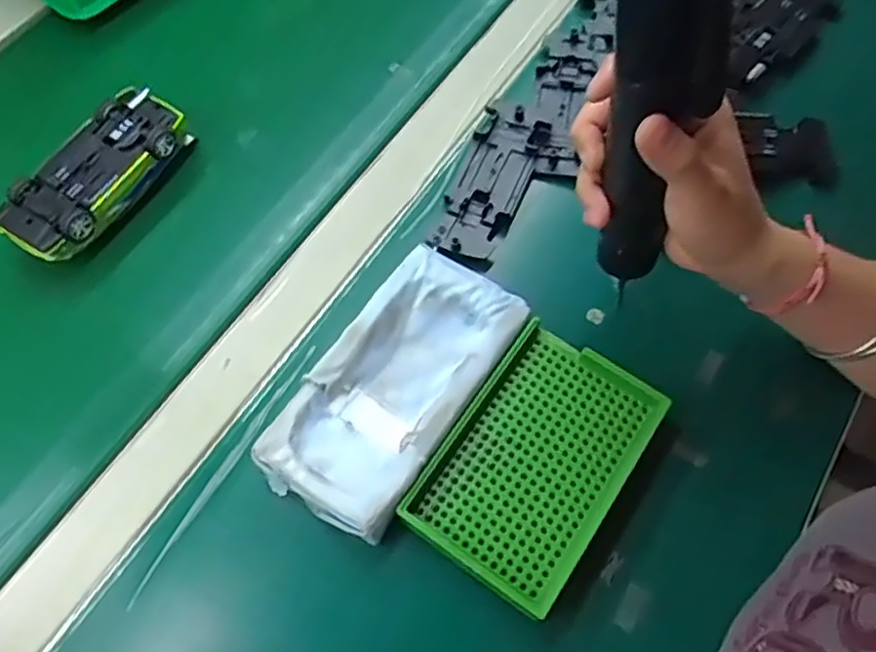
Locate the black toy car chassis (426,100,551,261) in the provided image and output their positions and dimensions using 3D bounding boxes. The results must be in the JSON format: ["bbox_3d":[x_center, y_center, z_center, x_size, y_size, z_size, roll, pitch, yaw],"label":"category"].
[{"bbox_3d":[0.035,-0.099,0.457,0.046,0.017,0.118,22,67,10],"label":"black toy car chassis"}]

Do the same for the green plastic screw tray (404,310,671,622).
[{"bbox_3d":[0.054,0.072,0.371,0.091,0.014,0.136,33,69,14],"label":"green plastic screw tray"}]

